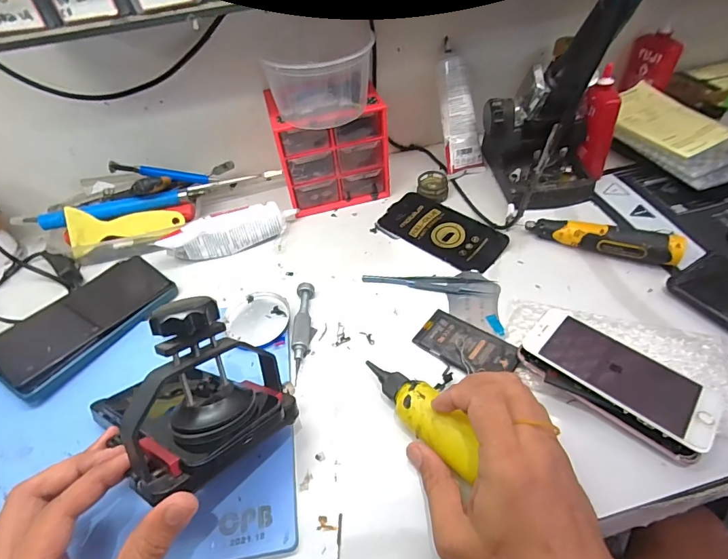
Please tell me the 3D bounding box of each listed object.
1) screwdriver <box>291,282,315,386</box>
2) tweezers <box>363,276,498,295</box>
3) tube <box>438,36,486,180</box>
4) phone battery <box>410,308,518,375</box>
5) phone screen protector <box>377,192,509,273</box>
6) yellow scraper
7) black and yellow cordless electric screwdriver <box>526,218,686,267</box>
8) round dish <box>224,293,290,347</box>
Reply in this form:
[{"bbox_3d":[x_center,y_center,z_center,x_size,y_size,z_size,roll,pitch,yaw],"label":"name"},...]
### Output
[{"bbox_3d":[-0.058,0.046,0.398,0.016,0.015,0.101,-5,47,2],"label":"screwdriver"},{"bbox_3d":[0.064,0.003,0.428,0.128,0.008,0.024,3,48,10],"label":"tweezers"},{"bbox_3d":[0.119,-0.213,0.532,0.049,0.159,0.028,-13,13,-5],"label":"tube"},{"bbox_3d":[0.091,0.059,0.372,0.085,0.009,0.045,27,55,28],"label":"phone battery"},{"bbox_3d":[0.087,-0.058,0.484,0.070,0.008,0.145,-38,54,-26],"label":"phone screen protector"},{"bbox_3d":[-0.274,-0.057,0.490,0.121,0.050,0.011,-3,3,-9],"label":"yellow scraper"},{"bbox_3d":[0.244,-0.042,0.435,0.141,0.029,0.026,18,52,22],"label":"black and yellow cordless electric screwdriver"},{"bbox_3d":[-0.102,0.040,0.409,0.061,0.015,0.058,-3,47,4],"label":"round dish"}]

